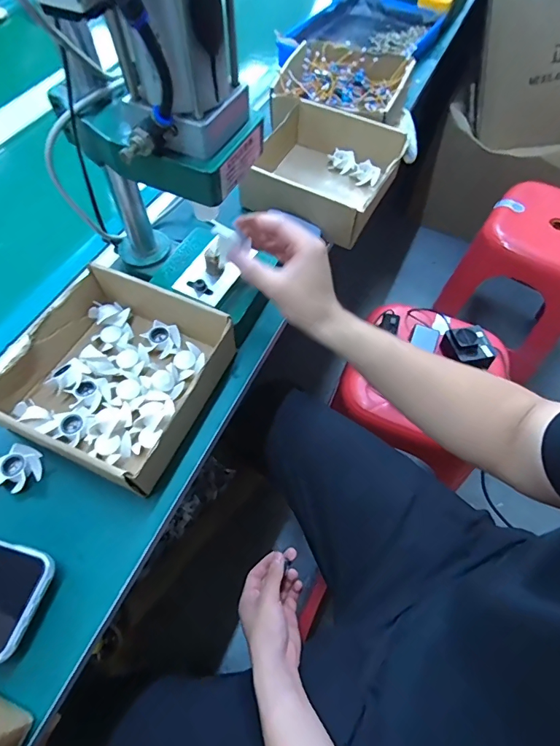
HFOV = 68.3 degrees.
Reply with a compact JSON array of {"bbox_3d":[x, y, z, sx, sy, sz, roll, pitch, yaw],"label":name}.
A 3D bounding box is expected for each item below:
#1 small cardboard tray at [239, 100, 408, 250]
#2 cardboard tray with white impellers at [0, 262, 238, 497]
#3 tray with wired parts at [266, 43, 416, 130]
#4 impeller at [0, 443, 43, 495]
[{"bbox_3d":[0.062,-0.306,0.624,0.209,0.072,0.198,26,63,15],"label":"small cardboard tray"},{"bbox_3d":[-0.175,-0.005,0.449,0.202,0.072,0.206,22,62,12],"label":"cardboard tray with white impellers"},{"bbox_3d":[0.104,-0.494,0.705,0.207,0.056,0.216,16,61,10],"label":"tray with wired parts"},{"bbox_3d":[-0.263,0.094,0.416,0.041,0.015,0.043,31,65,17],"label":"impeller"}]

